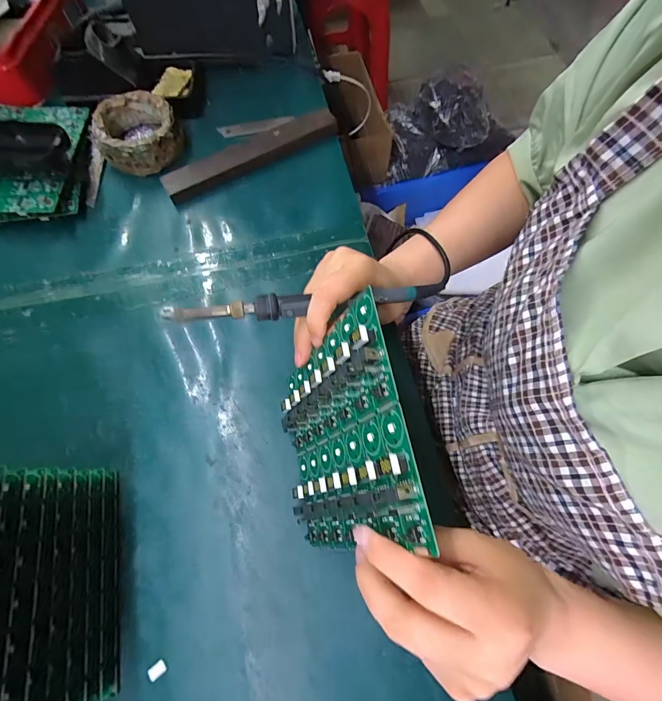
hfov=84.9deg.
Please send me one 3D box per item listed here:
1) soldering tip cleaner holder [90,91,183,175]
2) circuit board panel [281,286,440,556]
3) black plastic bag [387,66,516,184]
[{"bbox_3d":[-0.216,-0.245,0.407,0.087,0.045,0.082,-21,70,-8],"label":"soldering tip cleaner holder"},{"bbox_3d":[-0.001,0.053,0.237,0.013,0.141,0.133,2,64,-27],"label":"circuit board panel"},{"bbox_3d":[0.302,-0.631,1.019,0.341,0.158,0.204,-23,71,-9],"label":"black plastic bag"}]

